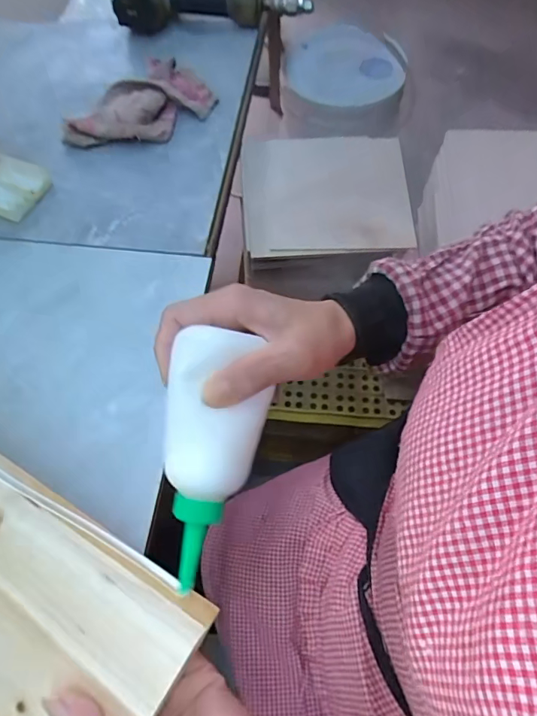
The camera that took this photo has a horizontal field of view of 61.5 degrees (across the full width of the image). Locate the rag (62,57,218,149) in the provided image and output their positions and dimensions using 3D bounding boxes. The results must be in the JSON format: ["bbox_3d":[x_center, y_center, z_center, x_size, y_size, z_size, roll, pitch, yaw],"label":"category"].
[{"bbox_3d":[-0.150,-0.298,0.547,0.102,0.037,0.183,39,69,18],"label":"rag"}]

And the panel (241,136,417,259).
[{"bbox_3d":[0.070,-0.207,0.554,0.200,0.020,0.177,-1,71,-7],"label":"panel"}]

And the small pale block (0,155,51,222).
[{"bbox_3d":[-0.288,-0.193,0.505,0.073,0.013,0.072,21,64,10],"label":"small pale block"}]

